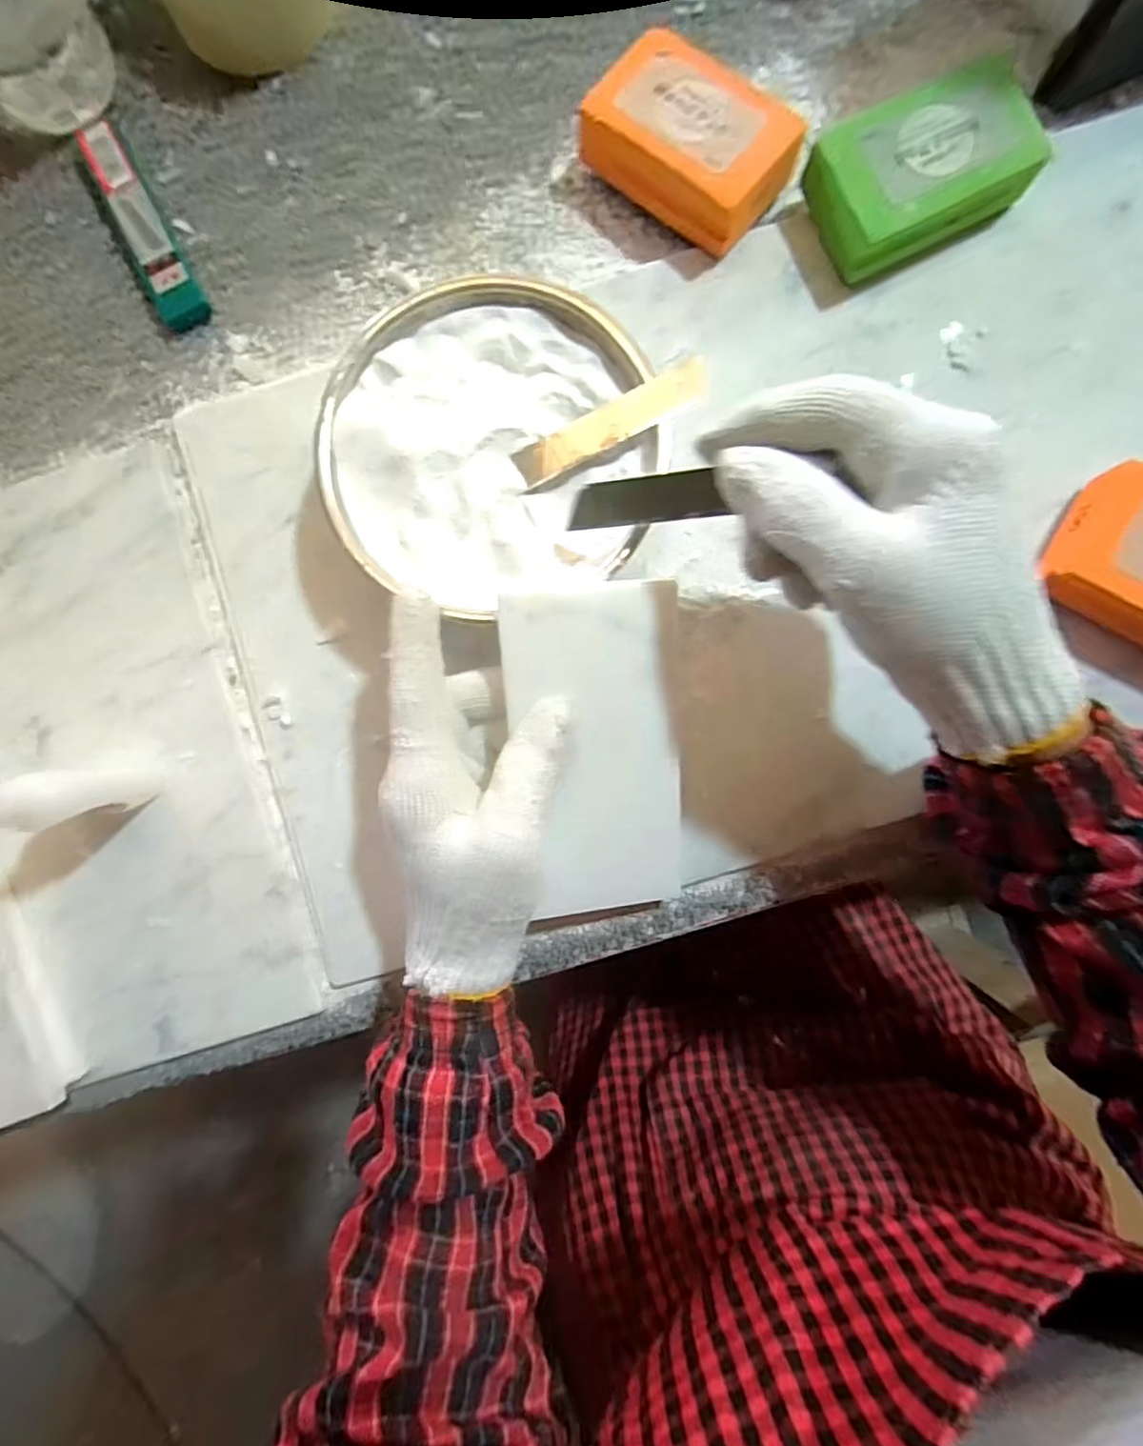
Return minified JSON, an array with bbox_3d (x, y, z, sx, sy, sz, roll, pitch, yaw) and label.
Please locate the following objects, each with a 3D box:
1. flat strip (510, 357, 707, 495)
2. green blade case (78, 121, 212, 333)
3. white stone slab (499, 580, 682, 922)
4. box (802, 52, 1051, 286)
[{"bbox_3d":[0.018,-0.131,0.285,0.090,0.004,0.020,-27,87,4],"label":"flat strip"},{"bbox_3d":[-0.224,-0.261,0.341,0.024,0.014,0.111,-25,87,1],"label":"green blade case"},{"bbox_3d":[0.013,0.017,0.285,0.072,0.005,0.147,-9,108,-12],"label":"white stone slab"},{"bbox_3d":[0.166,-0.264,0.312,0.094,0.032,0.063,-26,87,0],"label":"box"}]

